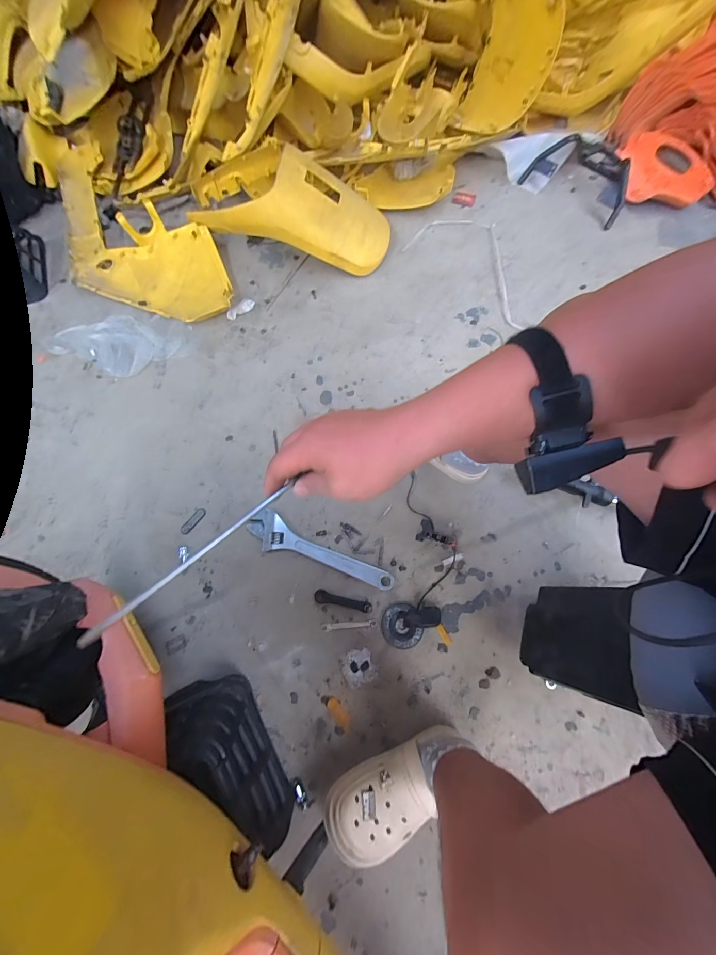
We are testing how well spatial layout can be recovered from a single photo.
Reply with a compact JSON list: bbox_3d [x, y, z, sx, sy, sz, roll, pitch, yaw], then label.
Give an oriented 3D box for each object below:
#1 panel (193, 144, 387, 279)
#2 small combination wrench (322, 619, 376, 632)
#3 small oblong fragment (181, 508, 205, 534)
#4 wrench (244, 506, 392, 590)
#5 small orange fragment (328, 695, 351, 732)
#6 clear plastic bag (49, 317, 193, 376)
[{"bbox_3d":[-0.198,-0.772,0.954,0.576,0.203,0.236,8,71,3],"label":"panel"},{"bbox_3d":[-0.019,0.314,0.703,0.112,0.004,0.015,-5,73,0],"label":"small combination wrench"},{"bbox_3d":[-0.391,0.104,0.786,0.026,0.004,0.068,33,76,11],"label":"small oblong fragment"},{"bbox_3d":[-0.089,0.175,0.743,0.341,0.021,0.075,26,75,9],"label":"wrench"},{"bbox_3d":[-0.037,0.469,0.658,0.023,0.004,0.064,-37,76,-9],"label":"small orange fragment"},{"bbox_3d":[-0.684,-0.381,0.945,0.393,0.018,0.170,20,74,7],"label":"clear plastic bag"}]

